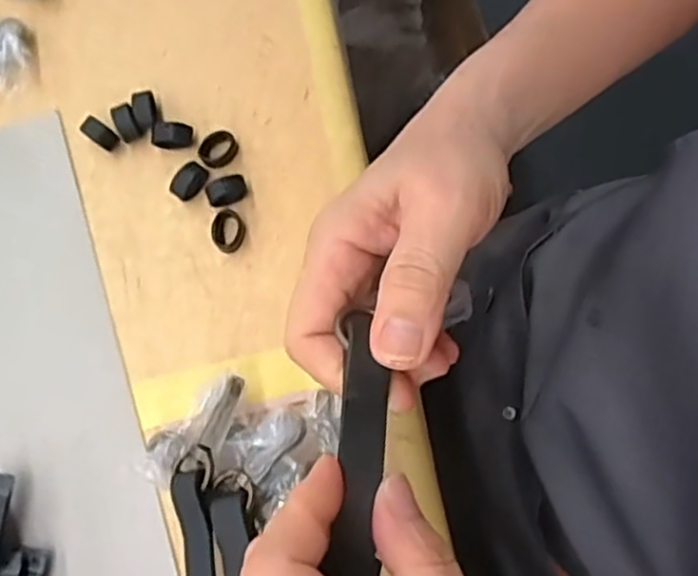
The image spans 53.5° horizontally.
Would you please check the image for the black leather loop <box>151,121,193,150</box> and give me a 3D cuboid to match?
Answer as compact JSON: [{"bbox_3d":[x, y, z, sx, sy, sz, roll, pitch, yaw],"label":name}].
[{"bbox_3d":[-0.094,-0.081,0.368,0.020,0.012,0.012,2,77,-1],"label":"black leather loop"}]

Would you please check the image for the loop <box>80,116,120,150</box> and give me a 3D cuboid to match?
[{"bbox_3d":[-0.133,-0.082,0.370,0.021,0.010,0.011,39,79,8],"label":"loop"}]

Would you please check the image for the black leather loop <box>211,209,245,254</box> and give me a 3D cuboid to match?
[{"bbox_3d":[-0.062,-0.030,0.354,0.016,0.009,0.023,9,77,1],"label":"black leather loop"}]

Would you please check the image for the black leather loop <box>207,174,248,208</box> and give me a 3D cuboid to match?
[{"bbox_3d":[-0.063,-0.050,0.358,0.021,0.010,0.012,-12,77,-4],"label":"black leather loop"}]

